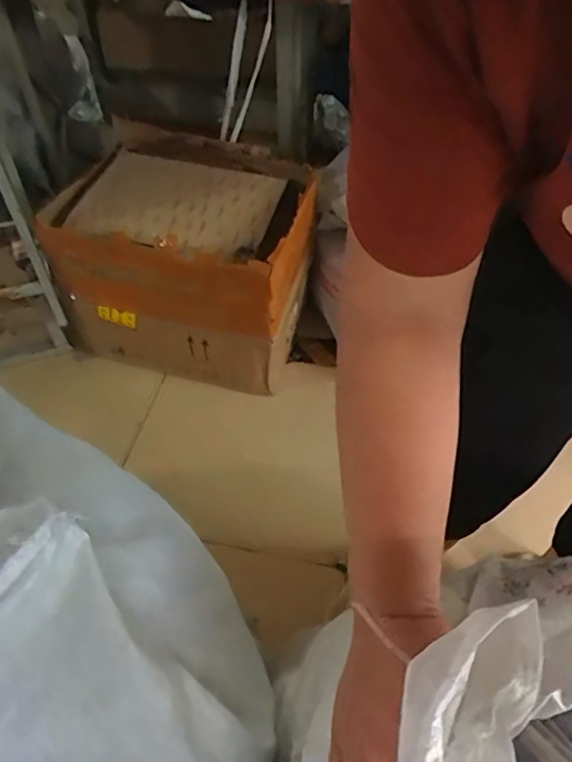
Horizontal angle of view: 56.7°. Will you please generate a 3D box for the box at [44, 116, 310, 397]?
[{"bbox_3d":[-0.229,-0.312,1.339,0.554,0.375,0.526,10,50,9],"label":"box"}]

